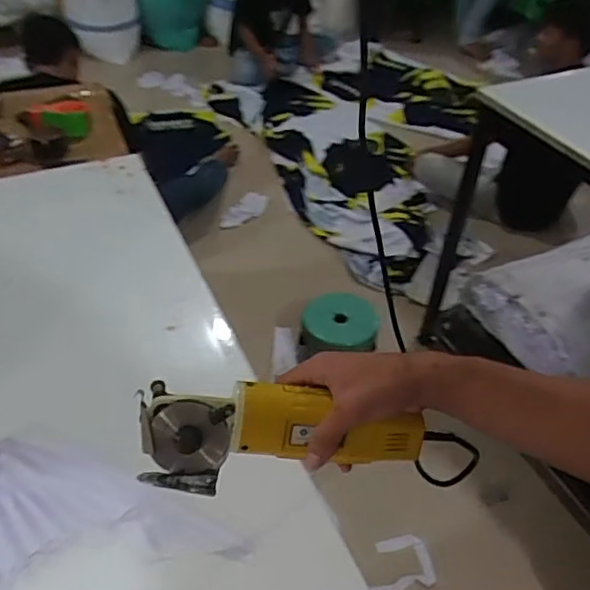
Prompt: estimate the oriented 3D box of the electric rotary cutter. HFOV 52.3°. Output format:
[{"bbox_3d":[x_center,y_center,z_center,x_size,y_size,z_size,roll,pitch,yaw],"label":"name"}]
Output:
[{"bbox_3d":[0.011,0.122,0.522,0.279,0.071,0.066,4,41,-9],"label":"electric rotary cutter"}]

